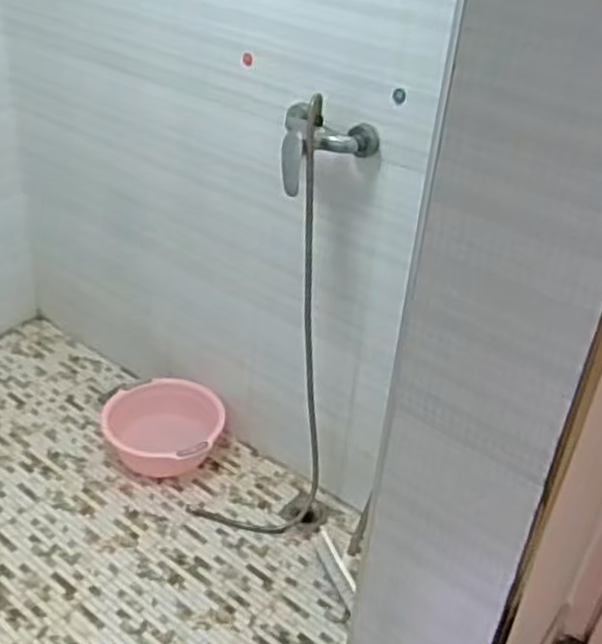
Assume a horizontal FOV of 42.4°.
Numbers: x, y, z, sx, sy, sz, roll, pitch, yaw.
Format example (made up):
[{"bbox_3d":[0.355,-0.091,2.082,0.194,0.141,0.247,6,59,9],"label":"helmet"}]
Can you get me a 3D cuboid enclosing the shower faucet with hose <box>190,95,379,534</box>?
[{"bbox_3d":[-0.045,0.036,1.575,0.198,0.946,0.245,26,38,29],"label":"shower faucet with hose"}]

